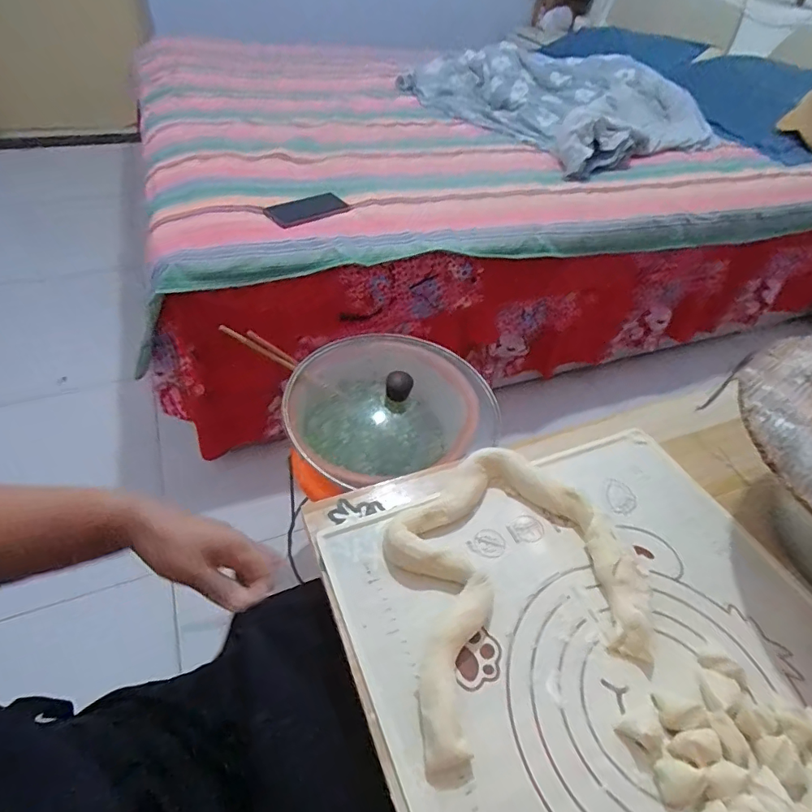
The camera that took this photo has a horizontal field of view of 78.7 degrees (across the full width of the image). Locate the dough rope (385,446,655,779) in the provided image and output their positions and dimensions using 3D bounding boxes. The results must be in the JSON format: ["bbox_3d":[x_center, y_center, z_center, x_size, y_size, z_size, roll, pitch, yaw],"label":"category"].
[{"bbox_3d":[0.083,0.143,0.437,0.230,0.027,0.220,-15,48,-19],"label":"dough rope"}]

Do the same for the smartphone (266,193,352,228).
[{"bbox_3d":[-0.199,-0.391,0.982,0.158,0.014,0.073,-24,69,-23],"label":"smartphone"}]

